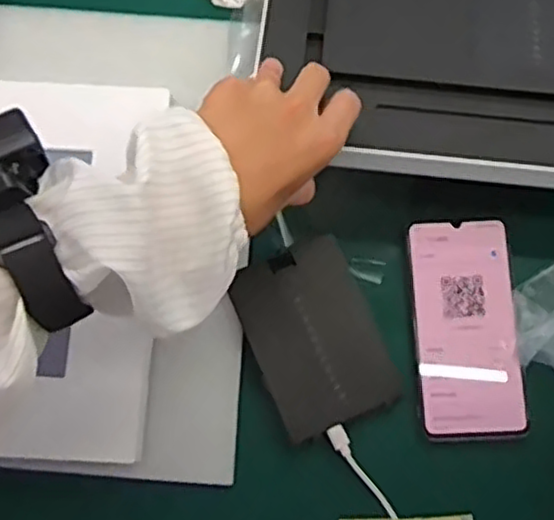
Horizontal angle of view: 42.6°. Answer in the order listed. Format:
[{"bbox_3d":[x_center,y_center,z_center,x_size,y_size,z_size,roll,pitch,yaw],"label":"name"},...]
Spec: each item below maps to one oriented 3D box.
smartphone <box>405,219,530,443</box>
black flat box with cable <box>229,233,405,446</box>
[{"bbox_3d":[0.125,0.045,0.473,0.067,0.016,0.145,-2,76,0],"label":"smartphone"},{"bbox_3d":[0.024,0.051,0.469,0.082,0.018,0.116,-23,77,-5],"label":"black flat box with cable"}]

